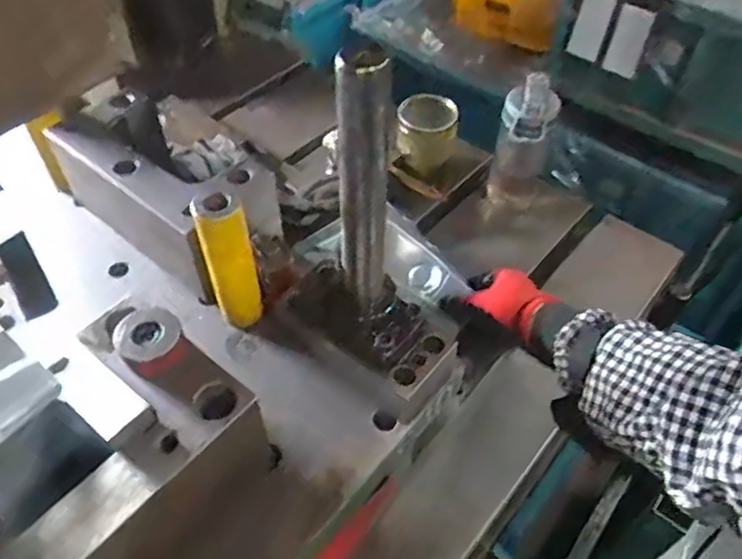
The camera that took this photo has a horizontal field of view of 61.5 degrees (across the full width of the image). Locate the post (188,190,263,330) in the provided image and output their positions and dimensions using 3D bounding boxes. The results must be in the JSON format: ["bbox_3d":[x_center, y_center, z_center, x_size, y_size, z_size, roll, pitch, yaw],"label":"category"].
[{"bbox_3d":[-0.117,-0.010,0.533,0.040,0.151,0.033,-17,54,-12],"label":"post"}]

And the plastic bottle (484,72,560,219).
[{"bbox_3d":[0.202,-0.165,0.850,0.071,0.207,0.063,8,52,7],"label":"plastic bottle"}]

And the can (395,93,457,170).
[{"bbox_3d":[0.080,-0.211,0.891,0.078,0.084,0.078,0,52,0],"label":"can"}]

